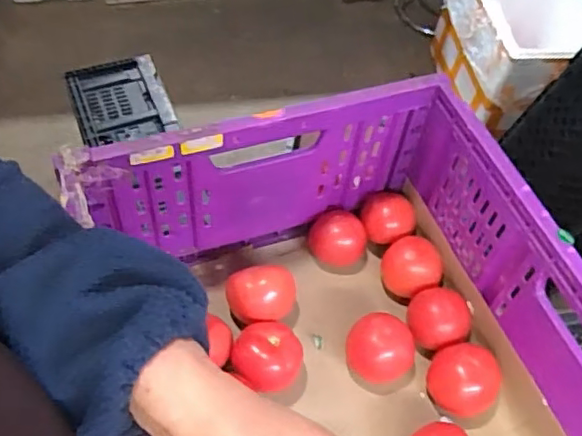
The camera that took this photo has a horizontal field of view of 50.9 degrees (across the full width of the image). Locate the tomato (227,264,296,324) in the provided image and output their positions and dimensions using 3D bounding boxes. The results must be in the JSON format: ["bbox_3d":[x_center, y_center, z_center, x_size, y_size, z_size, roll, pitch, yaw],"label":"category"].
[{"bbox_3d":[-0.030,0.088,0.662,0.068,0.061,0.059,-31,63,-24],"label":"tomato"}]

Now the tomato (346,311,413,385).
[{"bbox_3d":[0.093,0.140,0.648,0.072,0.053,0.065,26,57,12],"label":"tomato"}]

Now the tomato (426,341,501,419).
[{"bbox_3d":[0.180,0.169,0.637,0.069,0.062,0.062,39,61,20],"label":"tomato"}]

